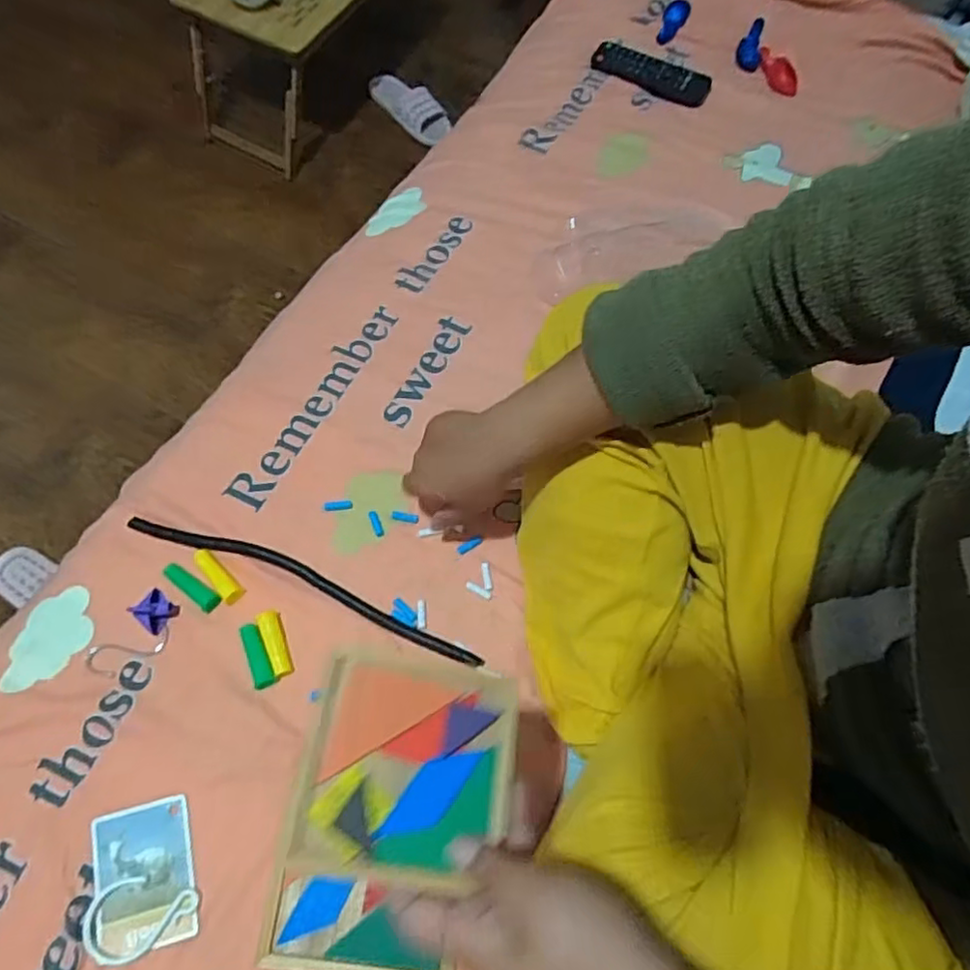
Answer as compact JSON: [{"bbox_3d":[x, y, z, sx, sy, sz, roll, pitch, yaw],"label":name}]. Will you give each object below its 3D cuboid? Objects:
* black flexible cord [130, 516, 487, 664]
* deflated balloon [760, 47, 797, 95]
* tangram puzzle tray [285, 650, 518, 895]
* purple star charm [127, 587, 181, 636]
[{"bbox_3d":[-0.166,0.089,0.595,0.350,0.004,0.029,21,65,6],"label":"black flexible cord"},{"bbox_3d":[0.414,-0.588,0.917,0.032,0.024,0.080,-11,66,-8],"label":"deflated balloon"},{"bbox_3d":[-0.038,0.143,0.332,0.103,0.005,0.103,12,55,-6],"label":"tangram puzzle tray"},{"bbox_3d":[-0.294,0.108,0.569,0.033,0.026,0.029,41,69,15],"label":"purple star charm"}]

